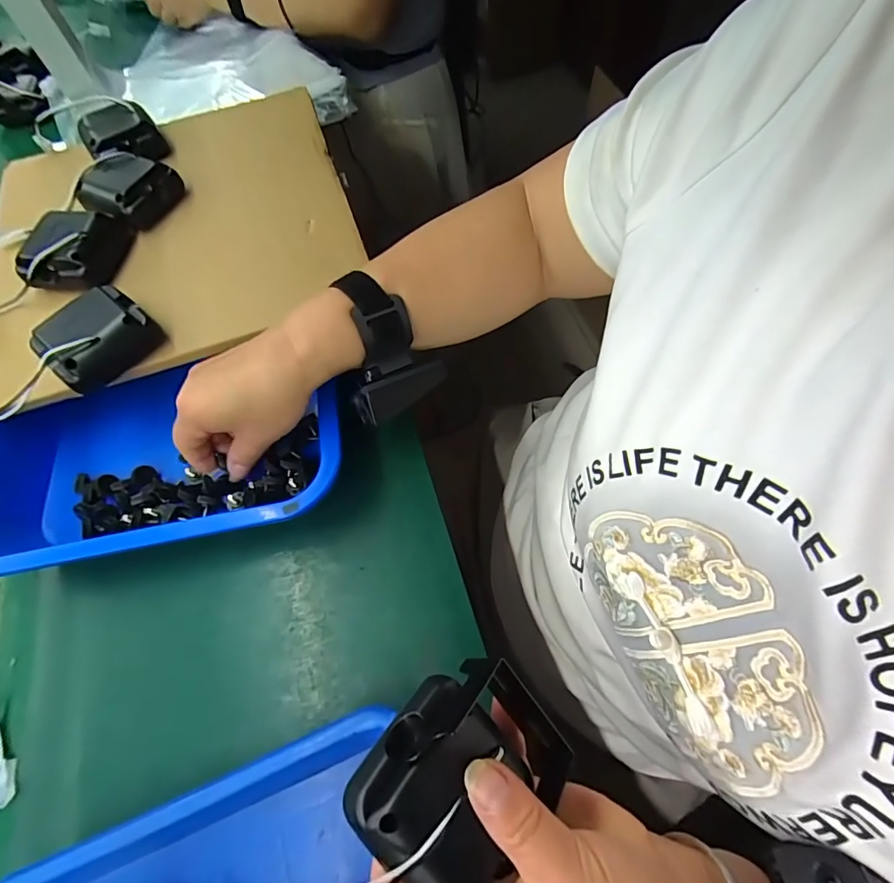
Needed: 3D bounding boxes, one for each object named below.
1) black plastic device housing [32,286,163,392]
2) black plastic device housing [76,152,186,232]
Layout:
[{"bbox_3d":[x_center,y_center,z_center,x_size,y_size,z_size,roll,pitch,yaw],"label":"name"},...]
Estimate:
[{"bbox_3d":[-0.251,-0.074,0.330,0.058,0.031,0.068,36,70,19],"label":"black plastic device housing"},{"bbox_3d":[-0.276,-0.219,0.400,0.070,0.030,0.056,17,65,12],"label":"black plastic device housing"}]

